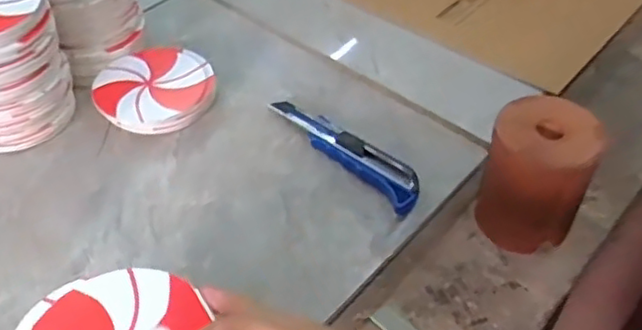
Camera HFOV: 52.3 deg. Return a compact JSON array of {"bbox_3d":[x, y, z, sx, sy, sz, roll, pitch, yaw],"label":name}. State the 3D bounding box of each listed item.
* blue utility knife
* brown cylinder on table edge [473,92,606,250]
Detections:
[{"bbox_3d":[0.023,-0.017,0.568,0.035,0.021,0.163,-32,57,-27],"label":"blue utility knife"},{"bbox_3d":[0.167,0.011,0.511,0.079,0.105,0.071,14,49,10],"label":"brown cylinder on table edge"}]

